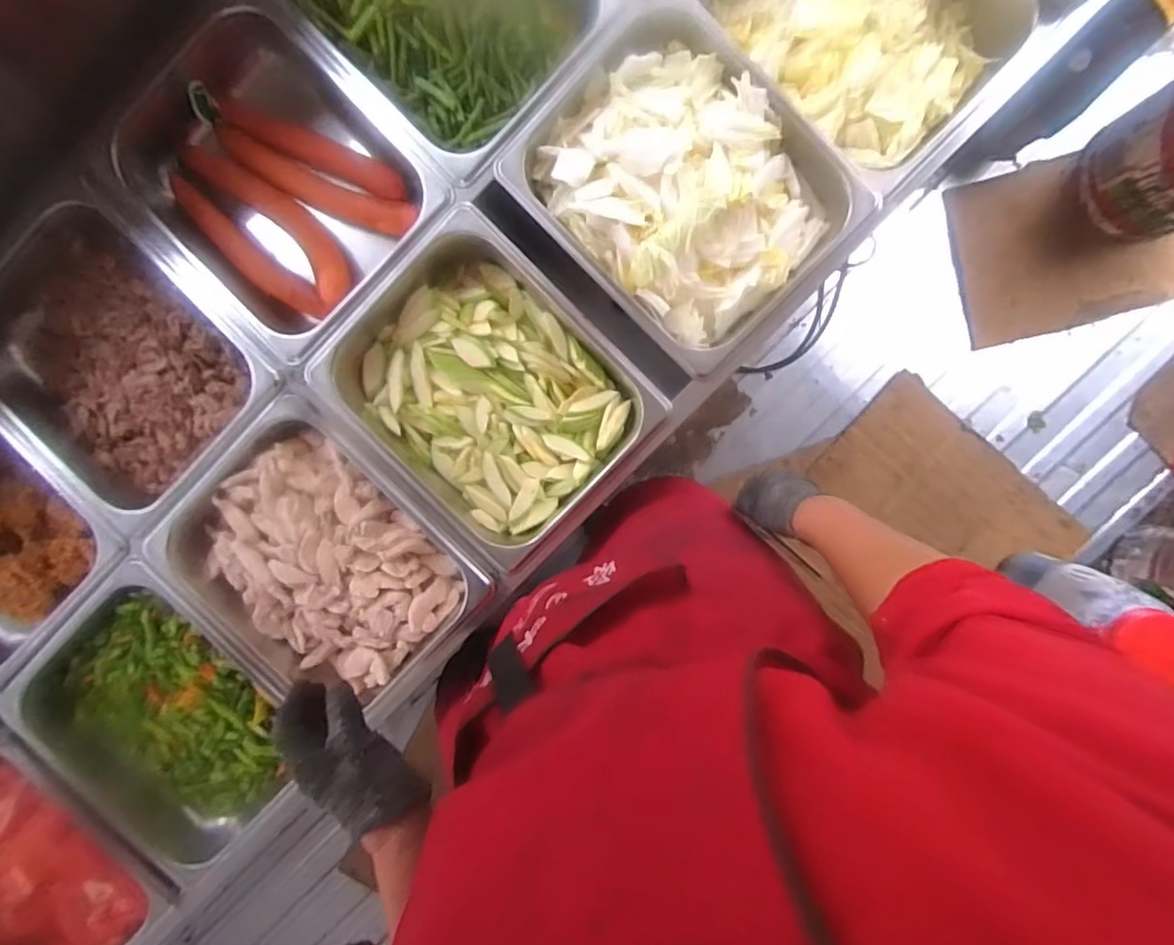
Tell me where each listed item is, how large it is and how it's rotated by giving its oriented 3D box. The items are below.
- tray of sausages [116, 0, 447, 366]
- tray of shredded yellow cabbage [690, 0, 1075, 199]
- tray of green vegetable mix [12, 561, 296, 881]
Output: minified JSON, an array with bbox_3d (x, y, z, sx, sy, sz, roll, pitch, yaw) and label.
[{"bbox_3d":[-0.351,-0.325,0.692,0.263,0.095,0.335,-44,92,4],"label":"tray of sausages"},{"bbox_3d":[0.288,-0.487,0.655,0.259,0.092,0.321,-45,92,4],"label":"tray of shredded yellow cabbage"},{"bbox_3d":[-0.513,0.312,0.733,0.285,0.058,0.312,-44,92,4],"label":"tray of green vegetable mix"}]

